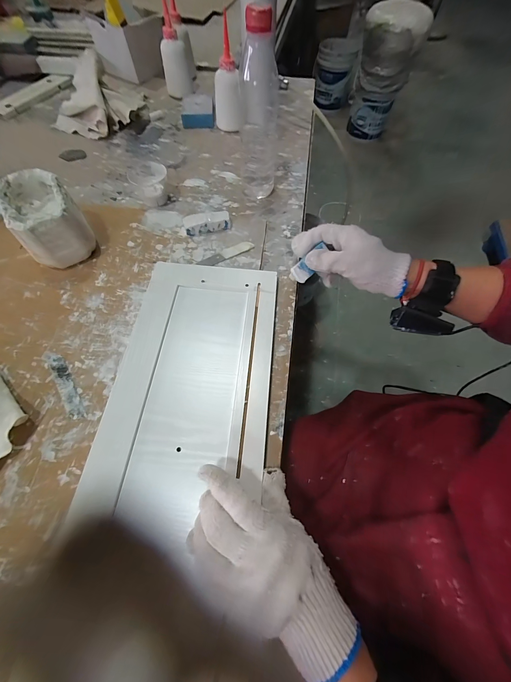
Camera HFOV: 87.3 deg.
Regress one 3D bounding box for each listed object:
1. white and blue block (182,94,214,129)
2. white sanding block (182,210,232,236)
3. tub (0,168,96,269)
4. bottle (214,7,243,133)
[{"bbox_3d":[-0.131,-0.516,0.602,0.070,0.034,0.097,-4,63,-5],"label":"white and blue block"},{"bbox_3d":[-0.077,-0.189,0.434,0.072,0.024,0.025,-10,64,-7],"label":"white sanding block"},{"bbox_3d":[-0.293,-0.167,0.383,0.079,0.085,0.112,-29,67,-16],"label":"tub"},{"bbox_3d":[-0.055,-0.501,0.523,0.037,0.164,0.046,-24,66,-14],"label":"bottle"}]

